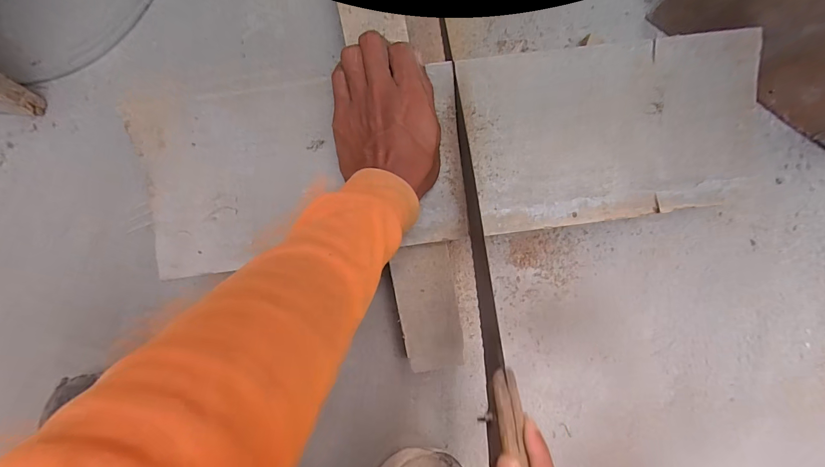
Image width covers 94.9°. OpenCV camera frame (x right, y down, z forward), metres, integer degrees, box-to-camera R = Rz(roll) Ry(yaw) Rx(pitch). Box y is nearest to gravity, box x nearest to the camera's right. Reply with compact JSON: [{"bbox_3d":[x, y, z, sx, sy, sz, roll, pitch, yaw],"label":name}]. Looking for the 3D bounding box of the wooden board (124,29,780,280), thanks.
[{"bbox_3d":[0.048,-0.073,0.340,0.551,0.028,0.153,-6,94,-3],"label":"wooden board"}]

